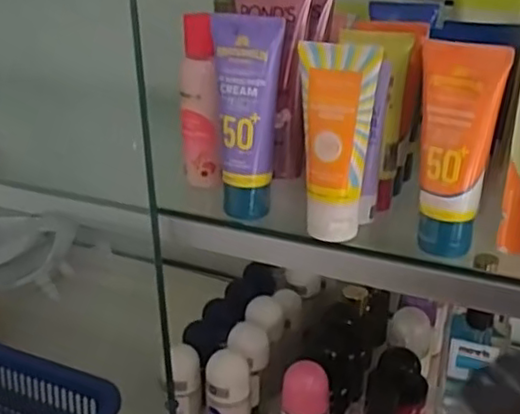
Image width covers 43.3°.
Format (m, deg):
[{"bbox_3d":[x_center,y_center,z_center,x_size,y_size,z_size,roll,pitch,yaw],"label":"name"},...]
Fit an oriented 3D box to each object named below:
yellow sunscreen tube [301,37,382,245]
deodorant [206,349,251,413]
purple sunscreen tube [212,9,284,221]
[{"bbox_3d":[0.049,-0.040,0.412,0.044,0.119,0.029,2,25,5],"label":"yellow sunscreen tube"},{"bbox_3d":[-0.026,0.176,0.578,0.035,0.091,0.042,1,25,3],"label":"deodorant"},{"bbox_3d":[-0.007,-0.060,0.445,0.042,0.132,0.026,-1,25,1],"label":"purple sunscreen tube"}]

